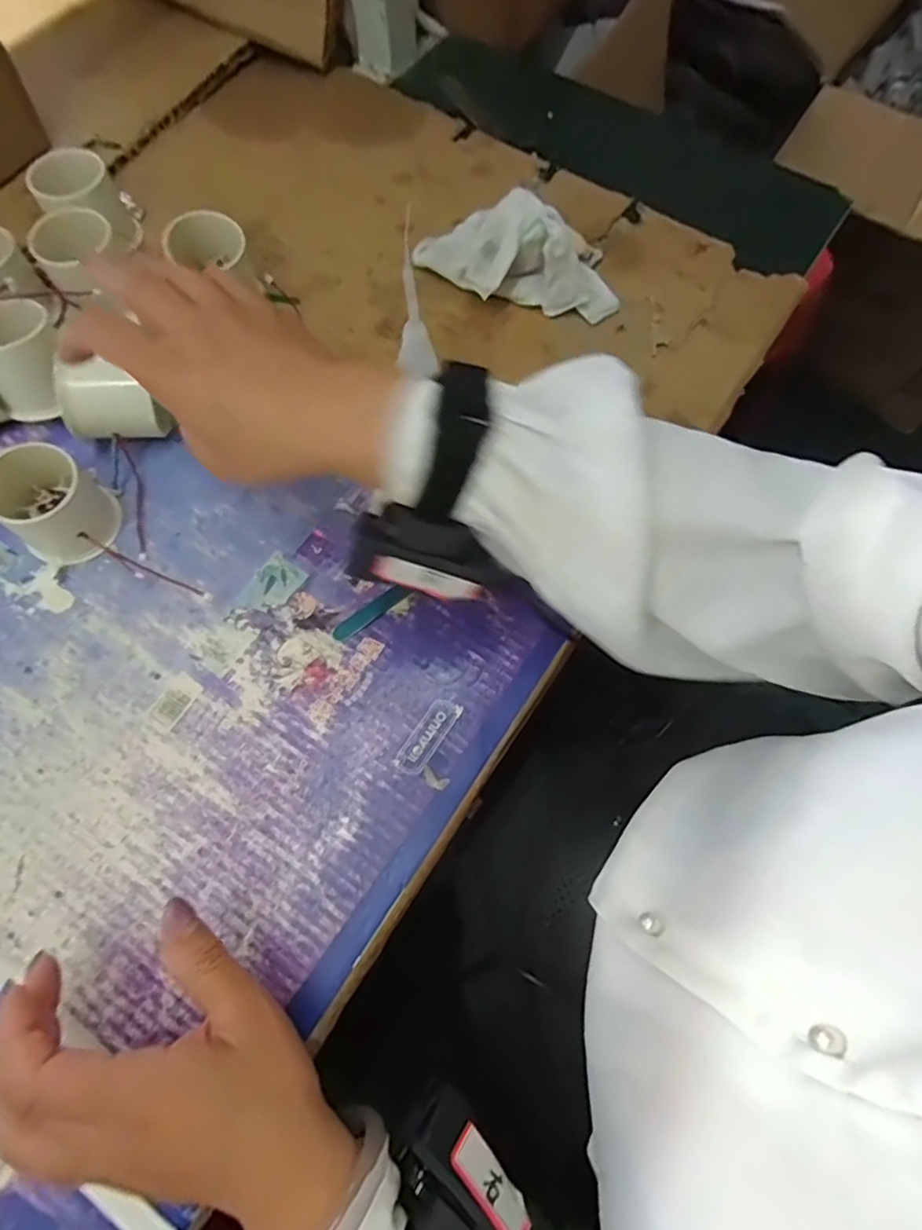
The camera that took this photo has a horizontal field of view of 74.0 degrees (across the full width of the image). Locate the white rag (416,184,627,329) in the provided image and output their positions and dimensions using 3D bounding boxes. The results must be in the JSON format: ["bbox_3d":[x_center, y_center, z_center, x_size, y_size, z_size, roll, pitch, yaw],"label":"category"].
[{"bbox_3d":[0.042,-0.260,0.437,0.153,0.053,0.069,11,70,2],"label":"white rag"}]

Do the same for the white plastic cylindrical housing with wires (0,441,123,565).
[{"bbox_3d":[-0.242,-0.067,0.362,0.063,0.047,0.054,37,73,11],"label":"white plastic cylindrical housing with wires"}]

